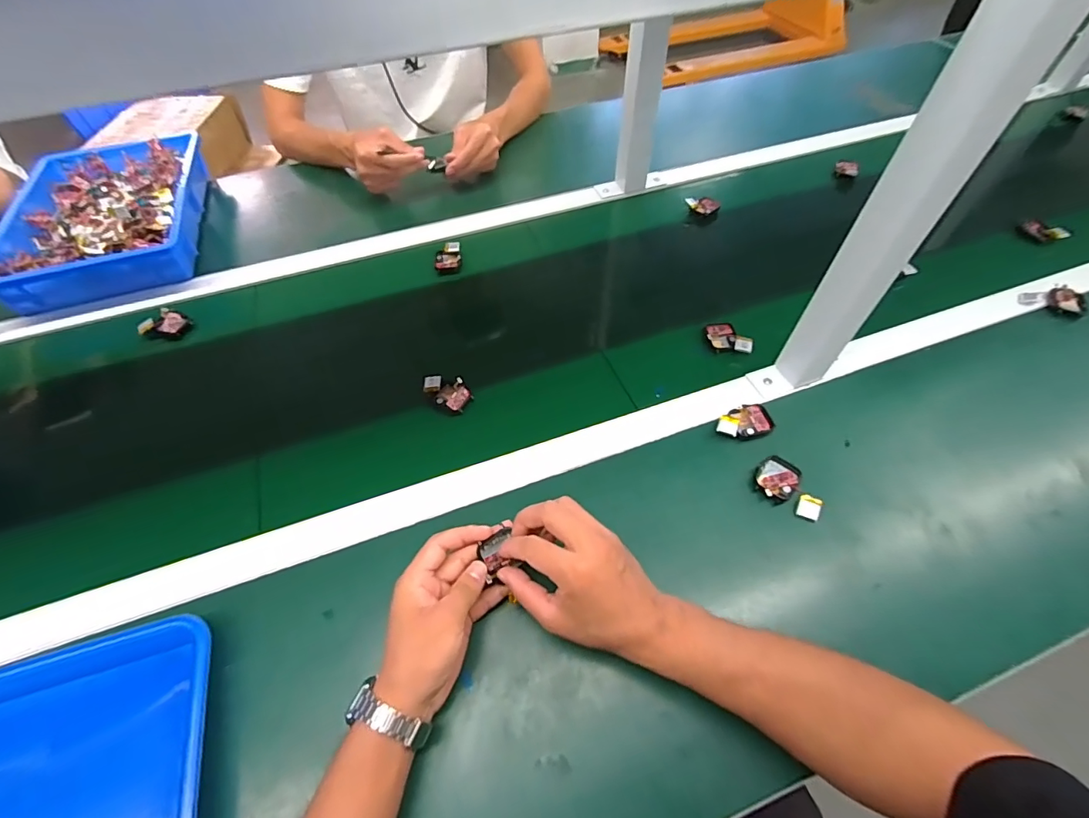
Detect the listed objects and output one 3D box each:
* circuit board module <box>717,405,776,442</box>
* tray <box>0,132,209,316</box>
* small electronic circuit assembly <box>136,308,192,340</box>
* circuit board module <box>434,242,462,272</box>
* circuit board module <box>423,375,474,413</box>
[{"bbox_3d":[0.212,0.014,0.505,0.058,0.010,0.034,-14,56,-8],"label":"circuit board module"},{"bbox_3d":[-0.657,-0.295,0.717,0.251,0.060,0.356,-14,56,-8],"label":"tray"},{"bbox_3d":[-0.501,-0.112,0.628,0.060,0.023,0.034,3,56,4],"label":"small electronic circuit assembly"},{"bbox_3d":[-0.141,-0.225,0.700,0.037,0.010,0.048,0,55,2],"label":"circuit board module"},{"bbox_3d":[-0.114,-0.022,0.553,0.058,0.017,0.035,32,62,21],"label":"circuit board module"}]

